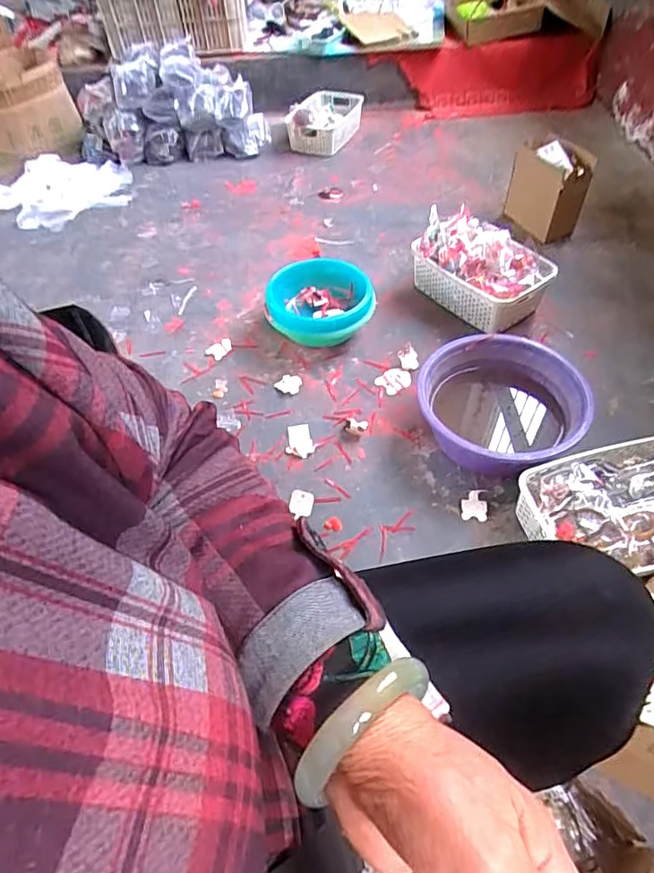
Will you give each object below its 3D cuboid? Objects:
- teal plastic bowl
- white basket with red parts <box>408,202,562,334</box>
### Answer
[{"bbox_3d":[-0.020,-0.280,1.128,0.218,0.113,0.221,-2,52,2],"label":"teal plastic bowl"},{"bbox_3d":[0.335,-0.372,1.163,0.173,0.156,0.307,-38,59,-24],"label":"white basket with red parts"}]

